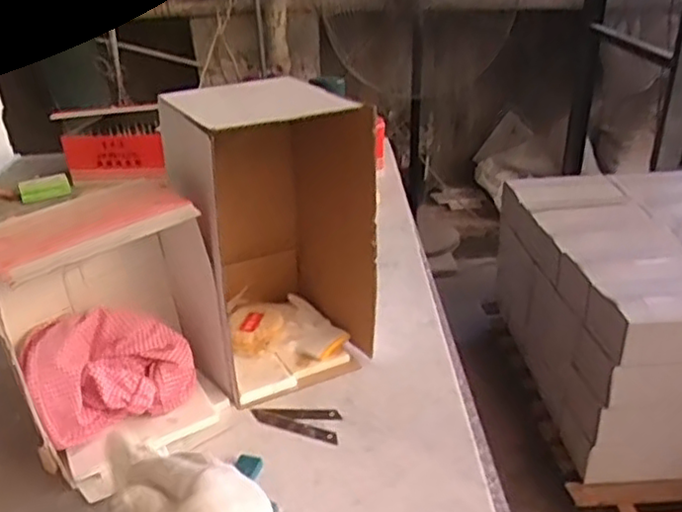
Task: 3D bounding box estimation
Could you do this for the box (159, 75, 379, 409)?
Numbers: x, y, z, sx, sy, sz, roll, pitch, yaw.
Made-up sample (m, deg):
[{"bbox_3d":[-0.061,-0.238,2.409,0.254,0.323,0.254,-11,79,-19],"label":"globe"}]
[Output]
[{"bbox_3d":[-0.081,-0.024,0.762,0.191,0.311,0.181,-16,32,-25],"label":"box"}]

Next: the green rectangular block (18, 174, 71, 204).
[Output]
[{"bbox_3d":[-0.596,-0.137,1.336,0.095,0.036,0.052,-14,31,-22],"label":"green rectangular block"}]

